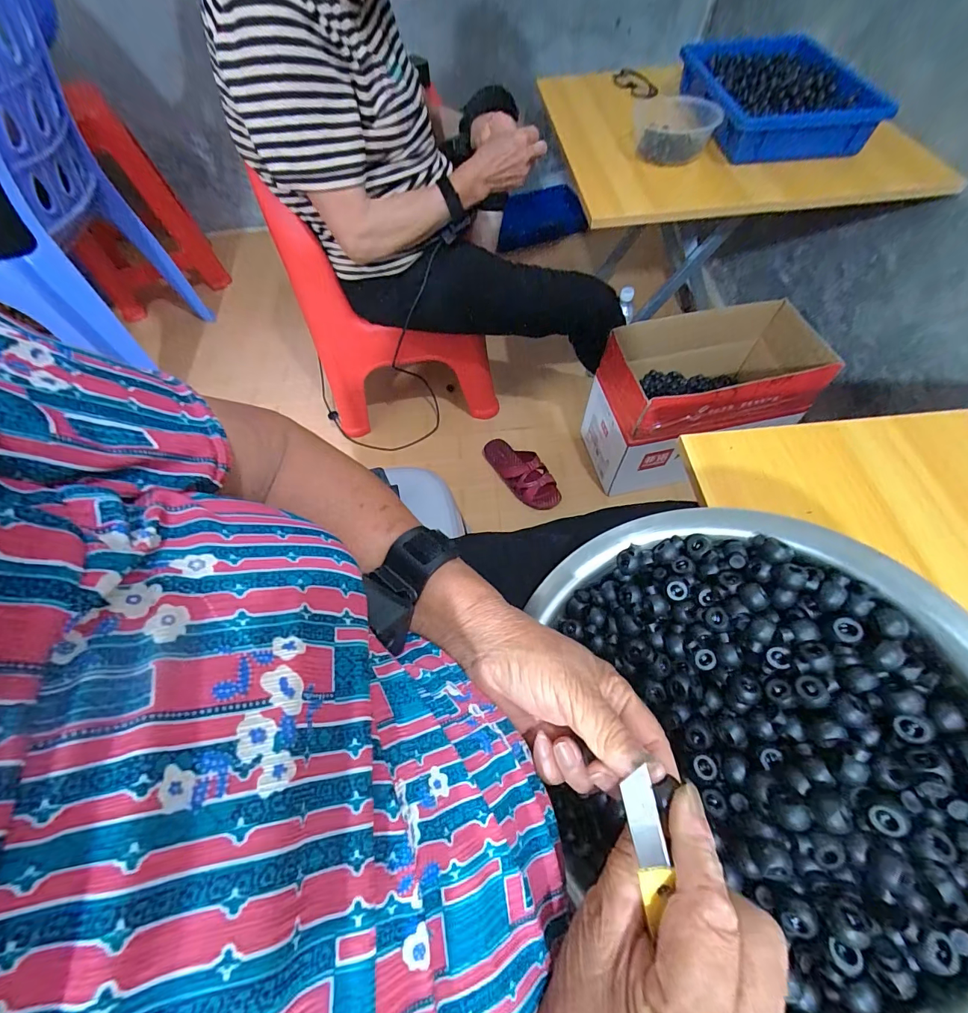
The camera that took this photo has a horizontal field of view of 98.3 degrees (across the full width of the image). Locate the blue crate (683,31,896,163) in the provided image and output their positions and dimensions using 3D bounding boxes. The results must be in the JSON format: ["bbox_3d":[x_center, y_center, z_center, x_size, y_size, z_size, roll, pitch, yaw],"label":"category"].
[{"bbox_3d":[0.541,-0.778,0.793,0.250,0.065,0.372,-2,61,2],"label":"blue crate"}]

